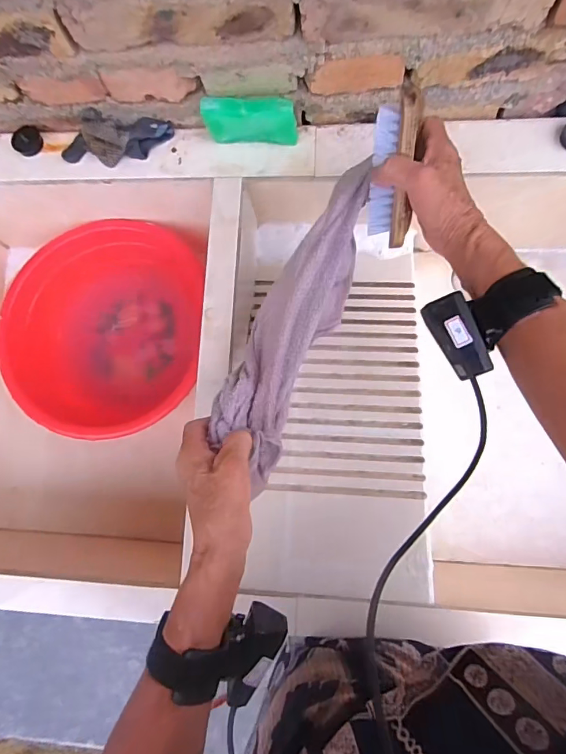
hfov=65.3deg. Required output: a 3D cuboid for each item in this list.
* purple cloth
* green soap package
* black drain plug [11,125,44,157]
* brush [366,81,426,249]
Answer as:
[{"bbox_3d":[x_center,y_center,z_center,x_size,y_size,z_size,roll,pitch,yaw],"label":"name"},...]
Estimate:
[{"bbox_3d":[0.014,-0.057,0.410,0.072,0.050,0.297,22,79,8],"label":"purple cloth"},{"bbox_3d":[-0.038,-0.298,0.518,0.107,0.061,0.026,3,82,6],"label":"green soap package"},{"bbox_3d":[-0.330,-0.306,0.572,0.035,0.013,0.037,-1,82,5],"label":"black drain plug"},{"bbox_3d":[0.100,-0.183,0.392,0.041,0.036,0.126,4,122,6],"label":"brush"}]

